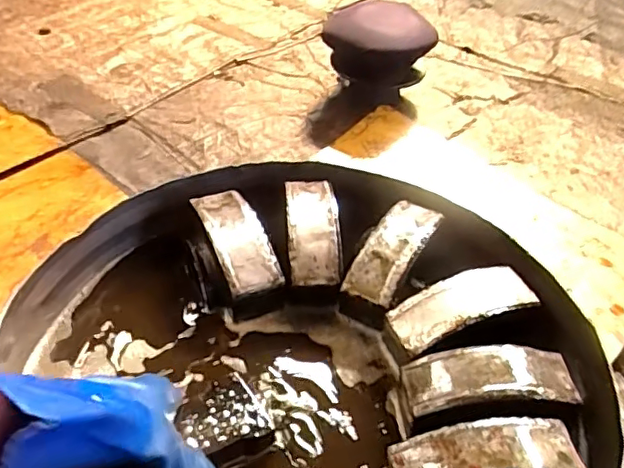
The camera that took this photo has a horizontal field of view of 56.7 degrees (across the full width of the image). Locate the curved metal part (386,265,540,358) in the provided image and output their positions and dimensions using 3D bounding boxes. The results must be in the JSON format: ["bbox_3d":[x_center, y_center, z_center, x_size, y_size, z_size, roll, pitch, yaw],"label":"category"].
[{"bbox_3d":[0.162,0.075,0.611,0.154,0.035,0.058,-15,49,-17],"label":"curved metal part"}]

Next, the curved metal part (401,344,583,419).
[{"bbox_3d":[0.169,0.137,0.549,0.154,0.032,0.059,-2,46,-4],"label":"curved metal part"}]

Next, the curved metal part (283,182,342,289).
[{"bbox_3d":[0.001,-0.007,0.692,0.060,0.030,0.160,-2,46,-4],"label":"curved metal part"}]

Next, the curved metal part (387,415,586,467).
[{"bbox_3d":[0.150,0.207,0.506,0.155,0.076,0.062,-4,45,-10],"label":"curved metal part"}]

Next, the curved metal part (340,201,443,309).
[{"bbox_3d":[0.094,0.017,0.673,0.058,0.029,0.154,25,50,20],"label":"curved metal part"}]

